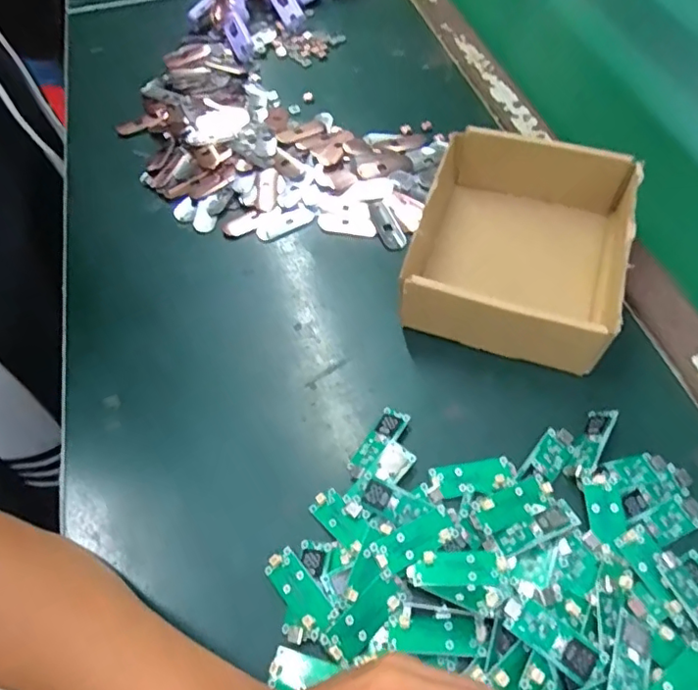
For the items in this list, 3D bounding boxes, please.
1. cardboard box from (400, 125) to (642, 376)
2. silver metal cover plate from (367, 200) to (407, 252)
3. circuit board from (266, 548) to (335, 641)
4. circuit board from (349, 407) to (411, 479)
[{"bbox_3d":[0.125,-0.074,0.407,0.141,0.054,0.168,14,58,12],"label":"cardboard box"},{"bbox_3d":[0.031,-0.098,0.463,0.019,0.004,0.048,-21,71,-11],"label":"silver metal cover plate"},{"bbox_3d":[-0.027,0.133,0.303,0.019,0.004,0.047,-41,55,-10],"label":"circuit board"},{"bbox_3d":[0.017,0.061,0.350,0.017,0.009,0.051,30,63,21],"label":"circuit board"}]

